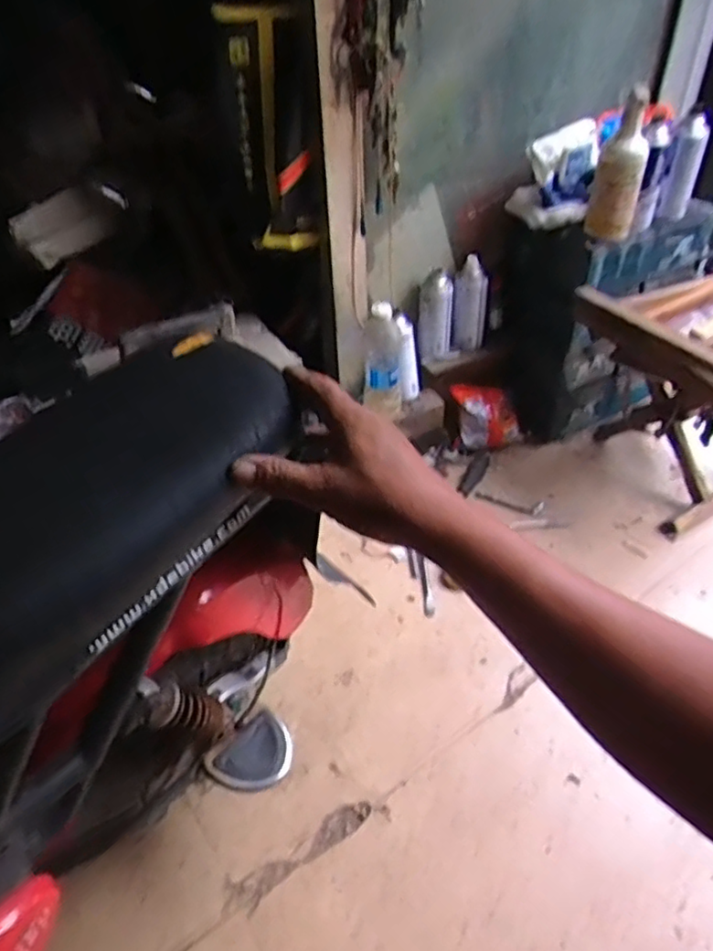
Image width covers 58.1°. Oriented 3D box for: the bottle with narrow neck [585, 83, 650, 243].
[{"bbox_3d":[0.391,-0.452,0.945,0.073,0.208,0.055,13,49,16],"label":"bottle with narrow neck"}]

